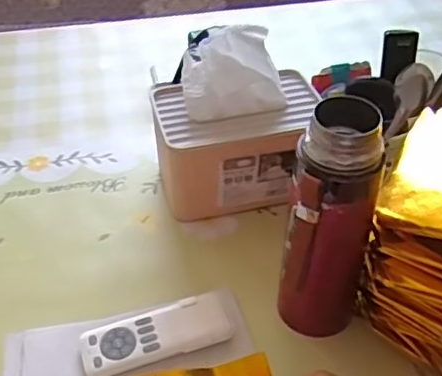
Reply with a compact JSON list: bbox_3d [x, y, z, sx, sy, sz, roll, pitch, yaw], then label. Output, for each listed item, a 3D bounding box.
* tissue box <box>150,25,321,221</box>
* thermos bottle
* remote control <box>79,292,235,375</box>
[{"bbox_3d":[0.016,-0.062,0.629,0.166,0.160,0.116,-8,44,-9],"label":"tissue box"},{"bbox_3d":[0.085,0.036,0.472,0.064,0.220,0.053,12,45,12],"label":"thermos bottle"},{"bbox_3d":[-0.055,0.125,0.523,0.125,0.009,0.046,-14,46,-15],"label":"remote control"}]

